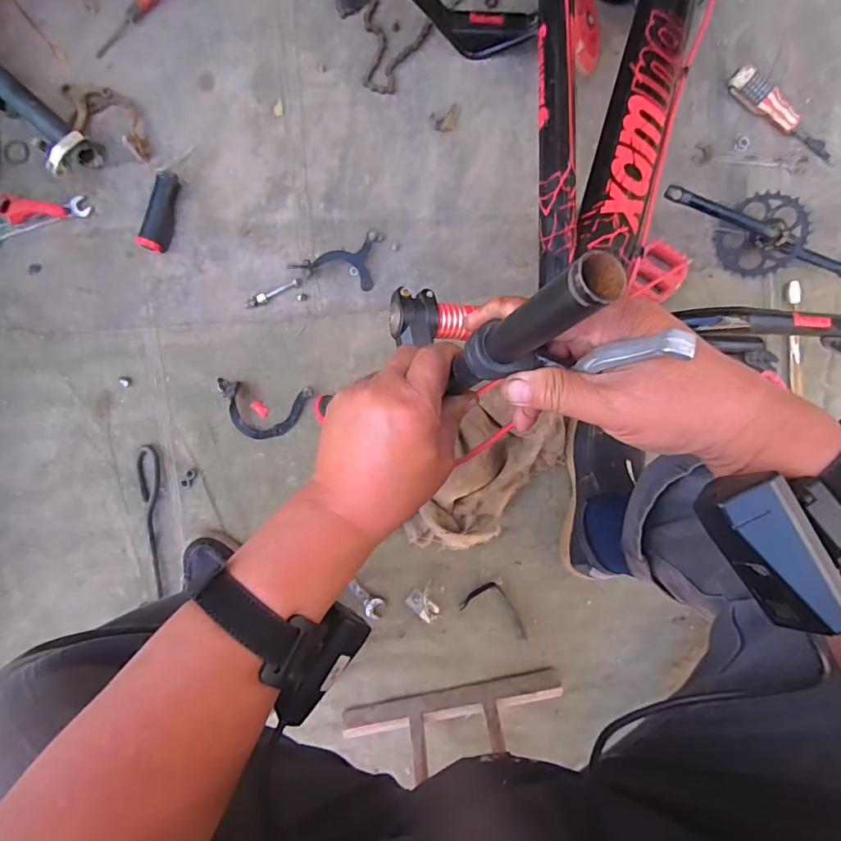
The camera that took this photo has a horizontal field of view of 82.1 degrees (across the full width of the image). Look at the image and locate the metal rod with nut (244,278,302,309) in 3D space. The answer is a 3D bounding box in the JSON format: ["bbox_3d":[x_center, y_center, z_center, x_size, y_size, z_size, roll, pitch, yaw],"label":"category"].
[{"bbox_3d":[-0.205,-0.177,0.672,0.085,0.008,0.013,-24,95,1],"label":"metal rod with nut"}]

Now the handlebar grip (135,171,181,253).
[{"bbox_3d":[-0.350,-0.282,0.651,0.030,0.031,0.105,16,94,-2],"label":"handlebar grip"}]

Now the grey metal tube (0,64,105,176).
[{"bbox_3d":[-0.522,-0.414,0.603,0.242,0.058,0.059,44,92,-4],"label":"grey metal tube"}]

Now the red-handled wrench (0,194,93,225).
[{"bbox_3d":[-0.504,-0.286,0.651,0.109,0.021,0.034,-2,95,-1],"label":"red-handled wrench"}]

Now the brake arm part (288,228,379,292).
[{"bbox_3d":[-0.106,-0.206,0.666,0.126,0.018,0.067,-24,95,1],"label":"brake arm part"}]

